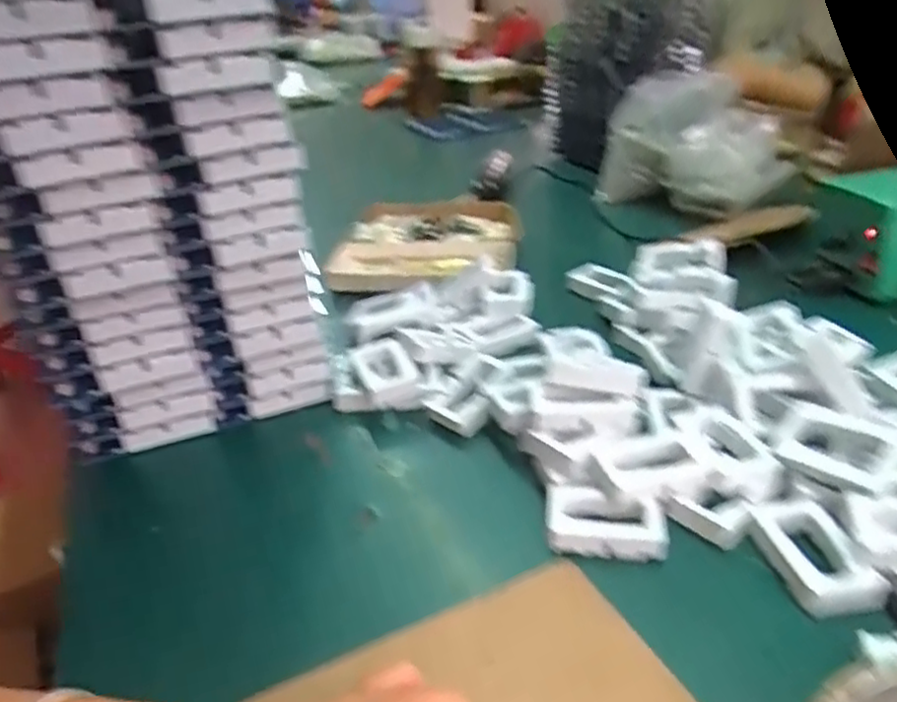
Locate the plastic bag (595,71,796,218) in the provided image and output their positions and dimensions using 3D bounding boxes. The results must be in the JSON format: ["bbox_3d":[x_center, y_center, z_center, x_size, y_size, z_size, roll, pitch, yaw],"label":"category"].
[{"bbox_3d":[0.306,-0.251,0.863,0.157,0.142,0.165,-16,32,-20],"label":"plastic bag"}]

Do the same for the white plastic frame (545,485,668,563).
[{"bbox_3d":[0.090,0.097,0.404,0.066,0.022,0.038,2,31,8],"label":"white plastic frame"}]

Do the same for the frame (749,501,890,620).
[{"bbox_3d":[0.194,0.109,0.373,0.043,0.013,0.068,-7,31,-7],"label":"frame"}]

